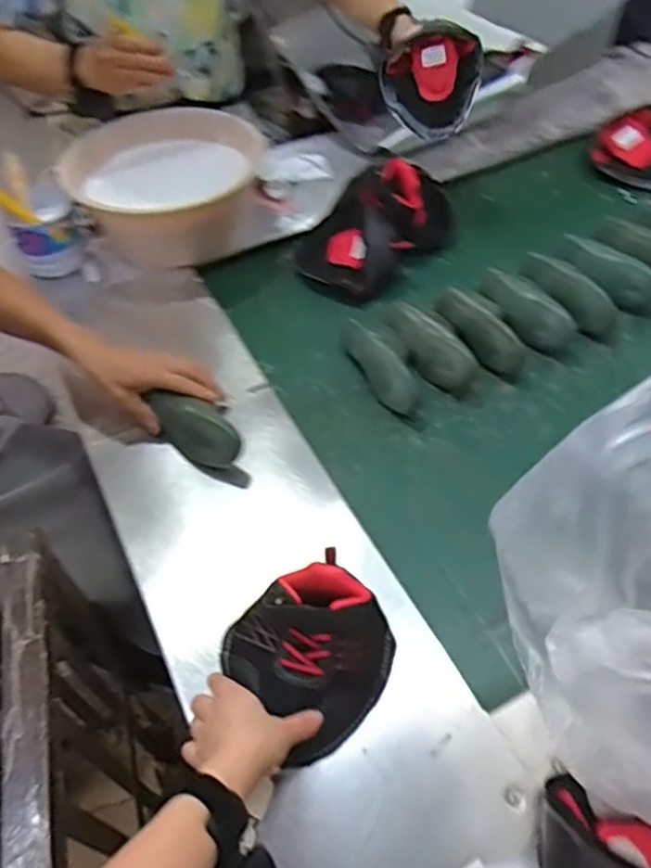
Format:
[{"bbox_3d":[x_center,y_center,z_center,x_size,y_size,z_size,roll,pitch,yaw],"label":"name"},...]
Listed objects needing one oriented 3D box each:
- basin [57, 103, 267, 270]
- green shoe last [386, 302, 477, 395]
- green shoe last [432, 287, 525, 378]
[{"bbox_3d":[-0.253,-0.400,1.109,0.280,0.150,0.256,-2,52,2],"label":"basin"},{"bbox_3d":[0.145,-0.136,0.935,0.068,0.061,0.174,-20,53,-12],"label":"green shoe last"},{"bbox_3d":[0.215,-0.150,0.951,0.056,0.052,0.172,-23,54,-14],"label":"green shoe last"}]

